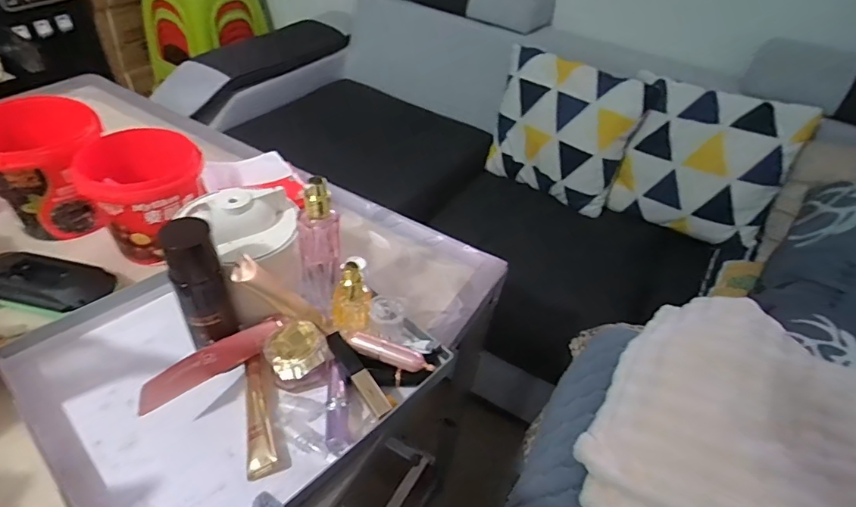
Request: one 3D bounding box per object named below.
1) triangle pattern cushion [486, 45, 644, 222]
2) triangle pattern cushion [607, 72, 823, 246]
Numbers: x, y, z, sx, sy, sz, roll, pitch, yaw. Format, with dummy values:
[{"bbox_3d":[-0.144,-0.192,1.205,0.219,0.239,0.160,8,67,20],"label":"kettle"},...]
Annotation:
[{"bbox_3d":[0.318,-0.304,1.225,0.085,0.318,0.359,-31,54,-35],"label":"triangle pattern cushion"},{"bbox_3d":[0.583,-0.200,1.079,0.361,0.363,0.110,36,49,28],"label":"triangle pattern cushion"}]

